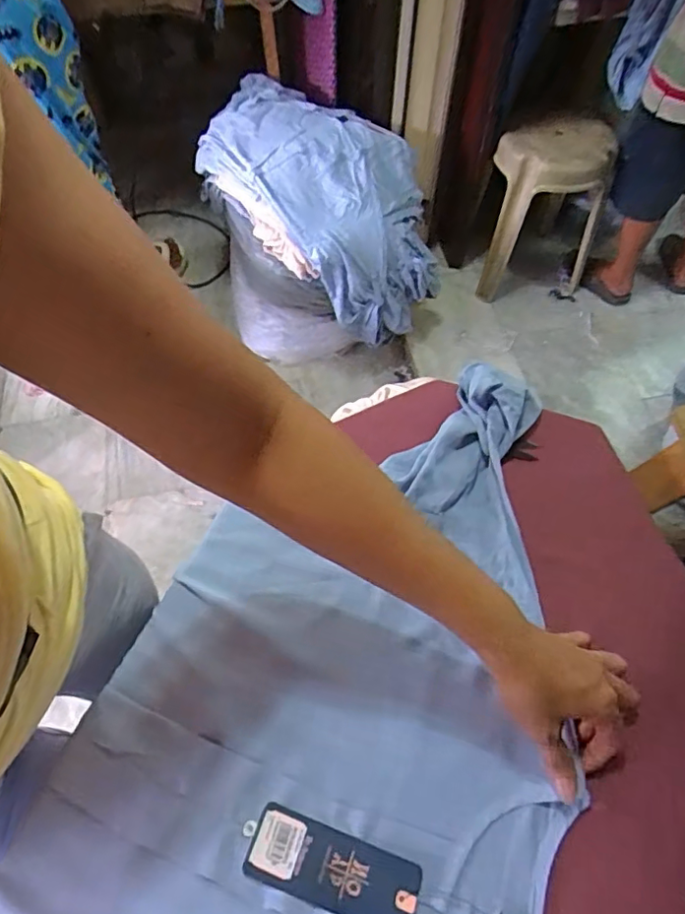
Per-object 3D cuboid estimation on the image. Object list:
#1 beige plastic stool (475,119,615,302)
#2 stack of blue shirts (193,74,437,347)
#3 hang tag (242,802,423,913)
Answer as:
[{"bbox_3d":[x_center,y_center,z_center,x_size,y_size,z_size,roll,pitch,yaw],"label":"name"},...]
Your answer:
[{"bbox_3d":[0.605,-0.728,1.705,0.375,0.486,0.270,-9,58,4],"label":"beige plastic stool"},{"bbox_3d":[-0.082,-0.665,1.555,0.697,0.368,0.390,36,66,19],"label":"stack of blue shirts"},{"bbox_3d":[-0.008,0.292,0.403,0.120,0.005,0.048,14,57,12],"label":"hang tag"}]

